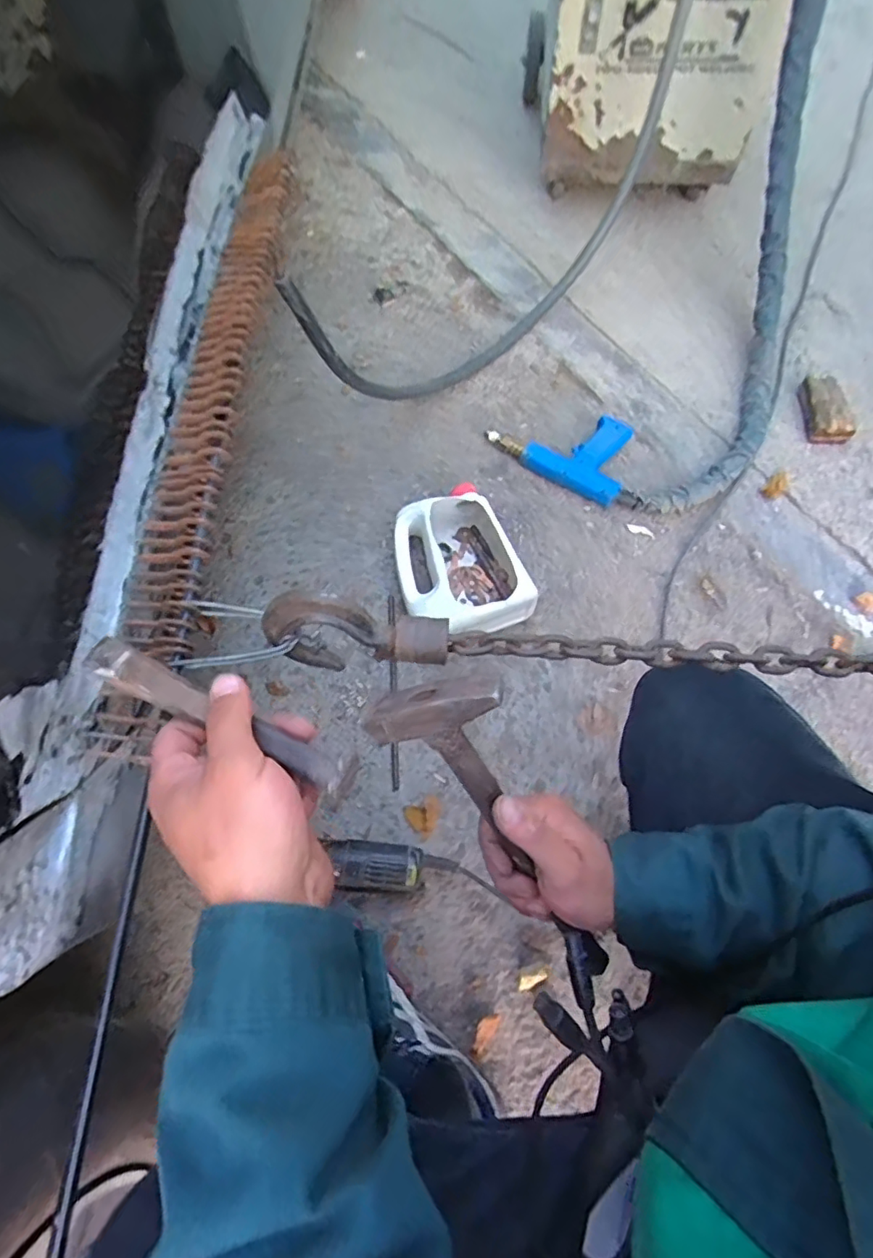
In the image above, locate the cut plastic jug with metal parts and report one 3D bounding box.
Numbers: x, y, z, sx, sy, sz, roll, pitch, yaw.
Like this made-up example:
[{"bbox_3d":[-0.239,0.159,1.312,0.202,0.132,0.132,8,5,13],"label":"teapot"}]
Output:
[{"bbox_3d":[0.028,-0.094,0.873,0.174,0.087,0.236,-19,68,-8],"label":"cut plastic jug with metal parts"}]

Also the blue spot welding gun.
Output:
[{"bbox_3d":[0.234,-0.311,0.980,0.281,0.042,0.150,29,70,12],"label":"blue spot welding gun"}]

